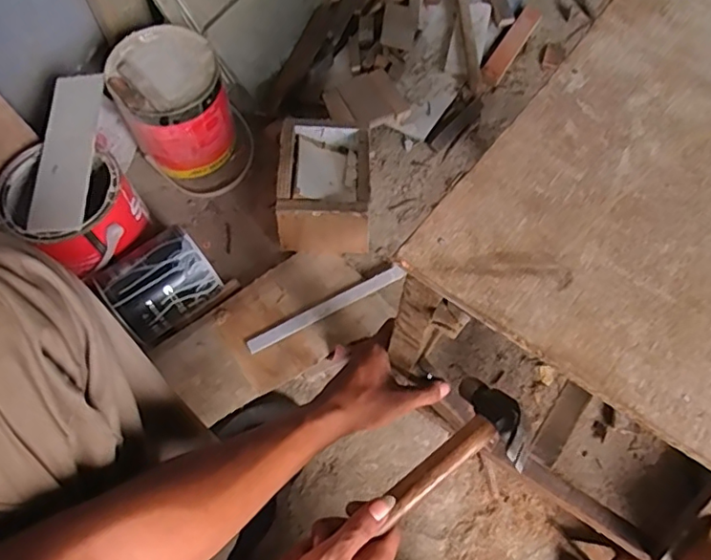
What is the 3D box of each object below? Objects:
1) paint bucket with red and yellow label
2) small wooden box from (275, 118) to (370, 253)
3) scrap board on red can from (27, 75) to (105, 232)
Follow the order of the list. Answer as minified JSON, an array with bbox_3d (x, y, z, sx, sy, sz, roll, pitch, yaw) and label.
[{"bbox_3d":[-0.253,-0.243,0.822,0.153,0.160,0.183,-31,70,-11],"label":"paint bucket with red and yellow label"},{"bbox_3d":[-0.042,-0.134,0.797,0.121,0.109,0.168,1,67,2],"label":"small wooden box"},{"bbox_3d":[-0.362,-0.163,0.702,0.061,0.014,0.228,1,70,-8],"label":"scrap board on red can"}]

